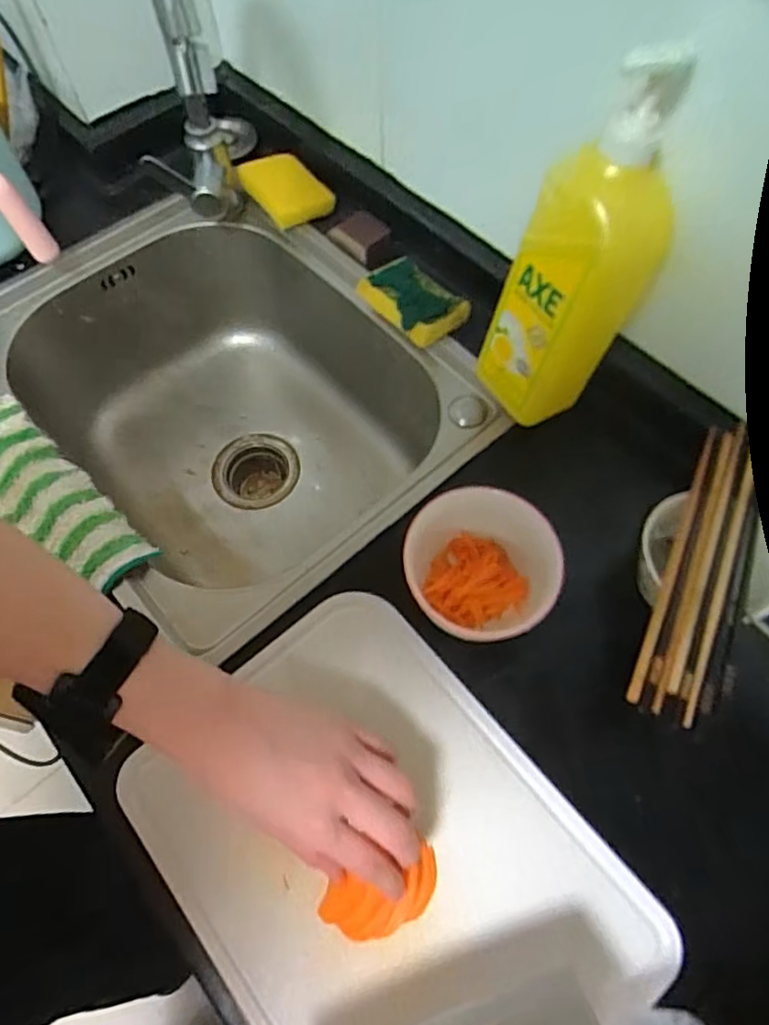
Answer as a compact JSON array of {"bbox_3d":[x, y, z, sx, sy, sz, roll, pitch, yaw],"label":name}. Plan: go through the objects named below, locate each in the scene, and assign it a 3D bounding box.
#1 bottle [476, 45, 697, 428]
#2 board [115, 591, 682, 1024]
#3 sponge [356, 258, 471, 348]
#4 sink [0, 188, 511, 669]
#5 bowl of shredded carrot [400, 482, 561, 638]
[{"bbox_3d":[0.146,-0.181,0.466,0.096,0.271,0.073,-25,66,-11],"label":"bottle"},{"bbox_3d":[-0.001,0.232,0.413,0.243,0.009,0.323,-40,69,-17],"label":"board"},{"bbox_3d":[0.027,-0.220,0.622,0.073,0.027,0.104,-41,70,-17],"label":"sponge"},{"bbox_3d":[-0.164,-0.093,0.700,0.367,0.234,0.483,-37,69,-16],"label":"sink"},{"bbox_3d":[0.075,0.042,0.471,0.108,0.066,0.108,0,64,1],"label":"bowl of shredded carrot"}]

